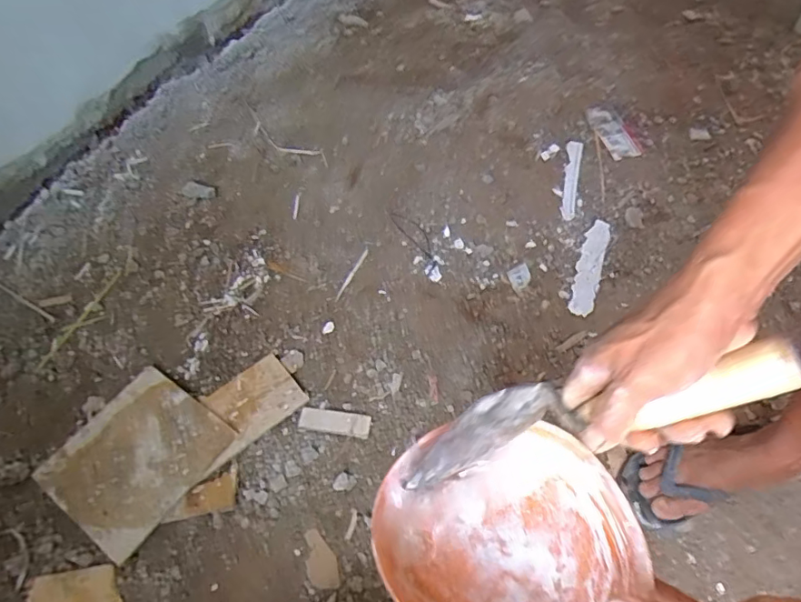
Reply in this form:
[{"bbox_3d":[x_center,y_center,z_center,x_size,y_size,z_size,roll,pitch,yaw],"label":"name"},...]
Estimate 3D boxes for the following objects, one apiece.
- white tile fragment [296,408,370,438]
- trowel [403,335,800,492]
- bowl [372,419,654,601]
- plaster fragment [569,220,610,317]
[{"bbox_3d":[-0.110,0.201,0.857,0.121,0.011,0.036,8,57,7],"label":"white tile fragment"},{"bbox_3d":[0.126,0.090,0.389,0.298,0.078,0.056,-26,48,36],"label":"trowel"},{"bbox_3d":[0.081,0.189,0.421,0.199,0.061,0.189,2,57,3],"label":"bowl"},{"bbox_3d":[0.376,-0.073,1.012,0.049,0.011,0.242,19,59,13],"label":"plaster fragment"}]

